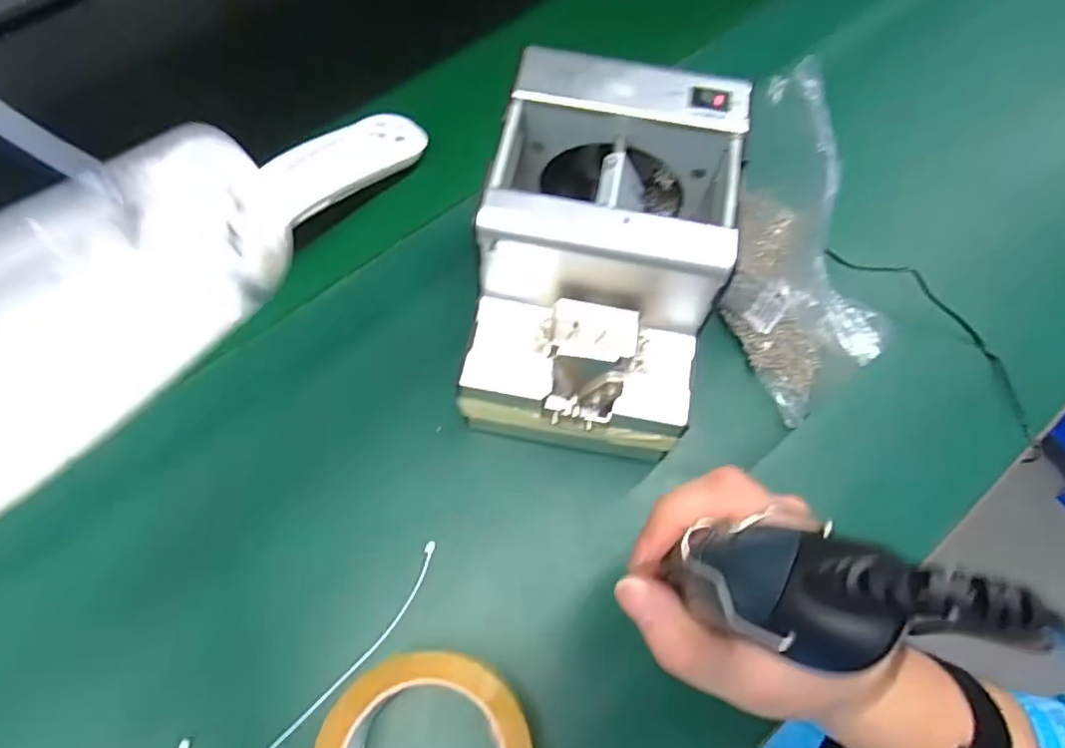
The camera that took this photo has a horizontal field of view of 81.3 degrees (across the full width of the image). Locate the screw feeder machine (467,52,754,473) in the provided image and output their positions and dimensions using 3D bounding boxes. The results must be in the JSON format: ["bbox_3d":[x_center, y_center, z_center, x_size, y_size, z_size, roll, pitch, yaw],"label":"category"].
[{"bbox_3d":[0.036,-0.062,0.342,0.125,0.118,0.168,11,61,3],"label":"screw feeder machine"}]

